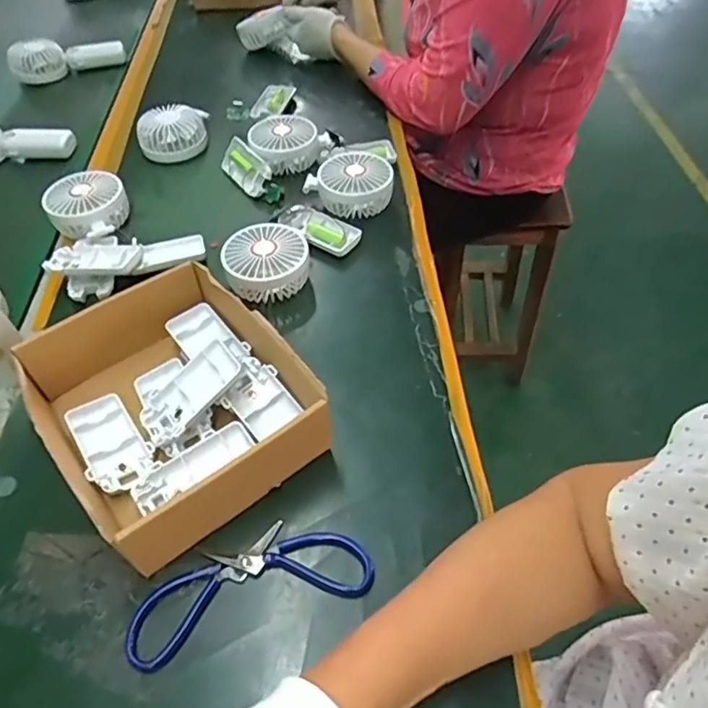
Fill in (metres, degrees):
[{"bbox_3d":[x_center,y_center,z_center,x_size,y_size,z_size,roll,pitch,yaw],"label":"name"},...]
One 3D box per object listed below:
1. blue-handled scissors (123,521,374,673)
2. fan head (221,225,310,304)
[{"bbox_3d":[-0.075,0.163,0.403,0.172,0.007,0.066,-18,52,-9],"label":"blue-handled scissors"},{"bbox_3d":[-0.090,-0.096,0.583,0.083,0.044,0.082,-3,51,3],"label":"fan head"}]

